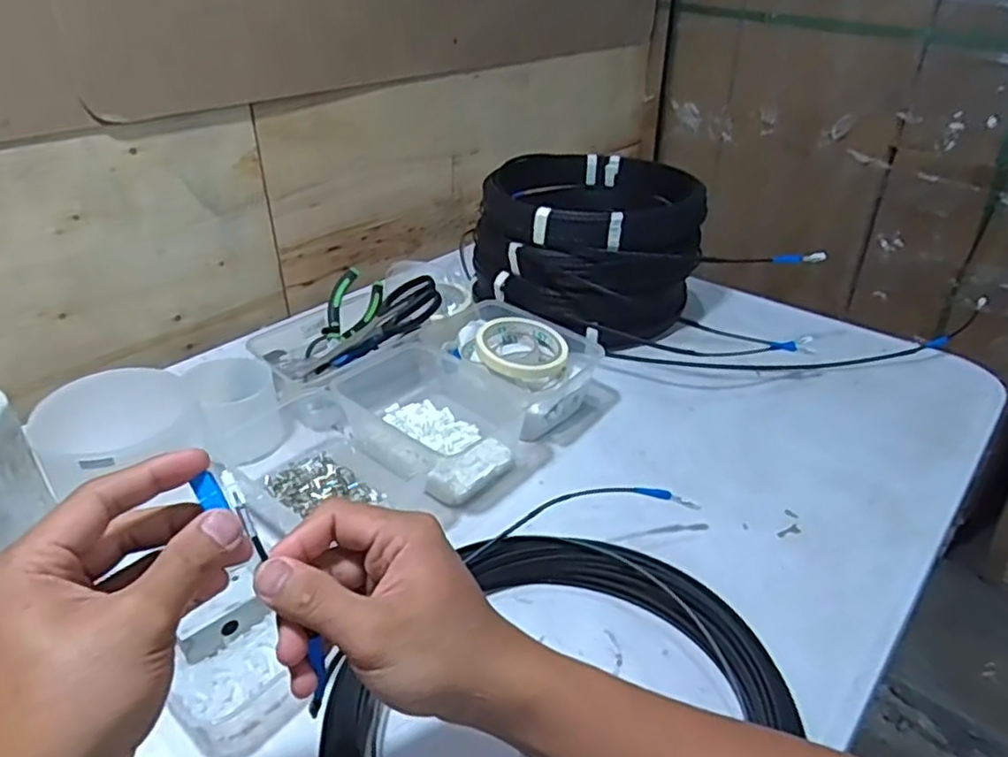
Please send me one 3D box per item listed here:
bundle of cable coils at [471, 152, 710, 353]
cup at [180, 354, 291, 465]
[{"bbox_3d":[0.111,-0.179,0.883,0.265,0.142,0.291,12,33,18],"label":"bundle of cable coils"},{"bbox_3d":[-0.253,0.030,0.655,0.075,0.084,0.074,0,31,0],"label":"cup"}]

